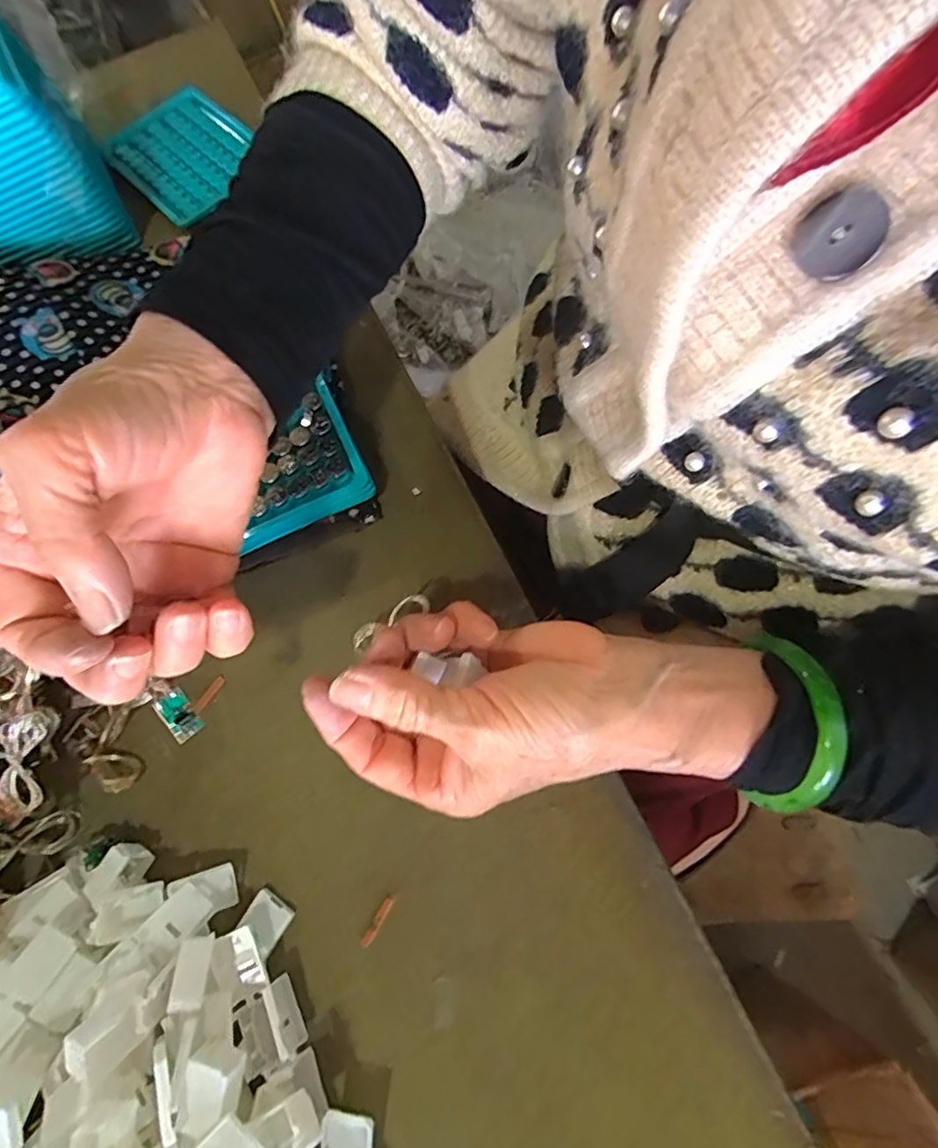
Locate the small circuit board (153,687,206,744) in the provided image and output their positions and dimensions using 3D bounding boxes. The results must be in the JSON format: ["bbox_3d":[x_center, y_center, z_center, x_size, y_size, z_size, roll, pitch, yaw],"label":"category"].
[{"bbox_3d":[-0.109,0.053,0.220,0.004,0.020,0.011,3,34,46],"label":"small circuit board"}]

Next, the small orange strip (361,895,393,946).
[{"bbox_3d":[-0.041,0.154,0.258,0.004,0.004,0.022,28,75,16],"label":"small orange strip"}]

